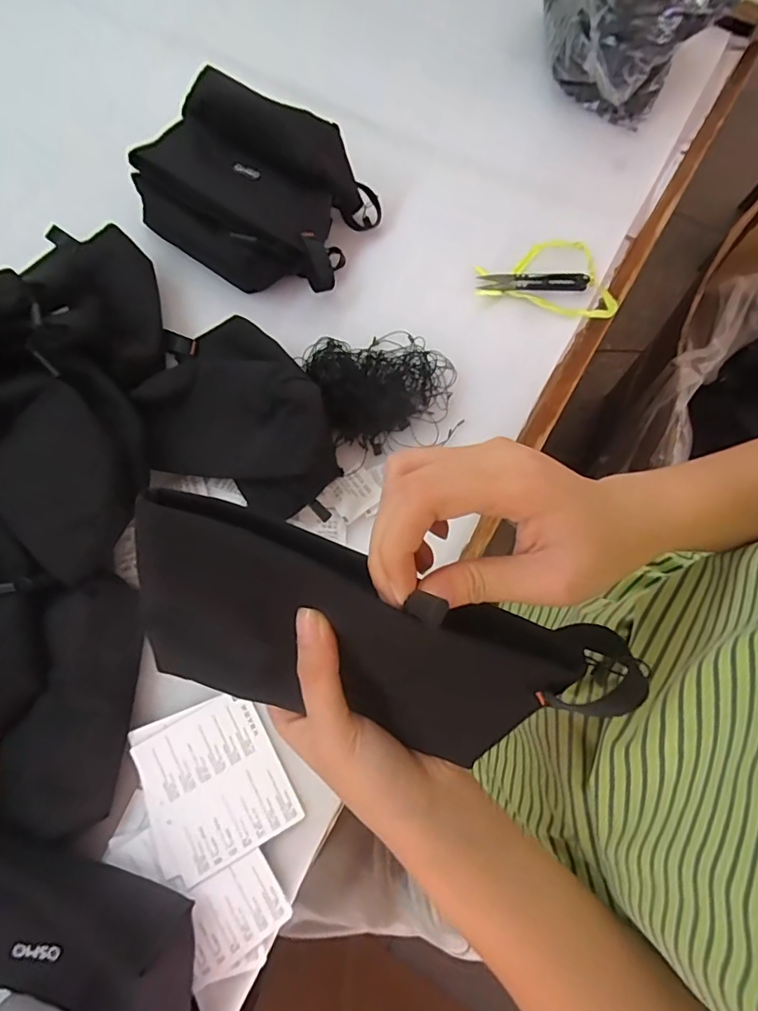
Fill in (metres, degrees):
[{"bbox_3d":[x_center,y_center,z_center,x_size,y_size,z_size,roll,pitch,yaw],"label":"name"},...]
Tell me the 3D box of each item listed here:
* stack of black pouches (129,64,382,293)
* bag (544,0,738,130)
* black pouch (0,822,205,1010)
[{"bbox_3d":[-0.116,-0.294,0.495,0.208,0.084,0.148,28,75,9],"label":"stack of black pouches"},{"bbox_3d":[0.254,-0.494,0.529,0.180,0.124,0.137,20,74,7],"label":"bag"},{"bbox_3d":[-0.185,0.271,0.317,0.209,0.047,0.088,19,74,6],"label":"black pouch"}]

